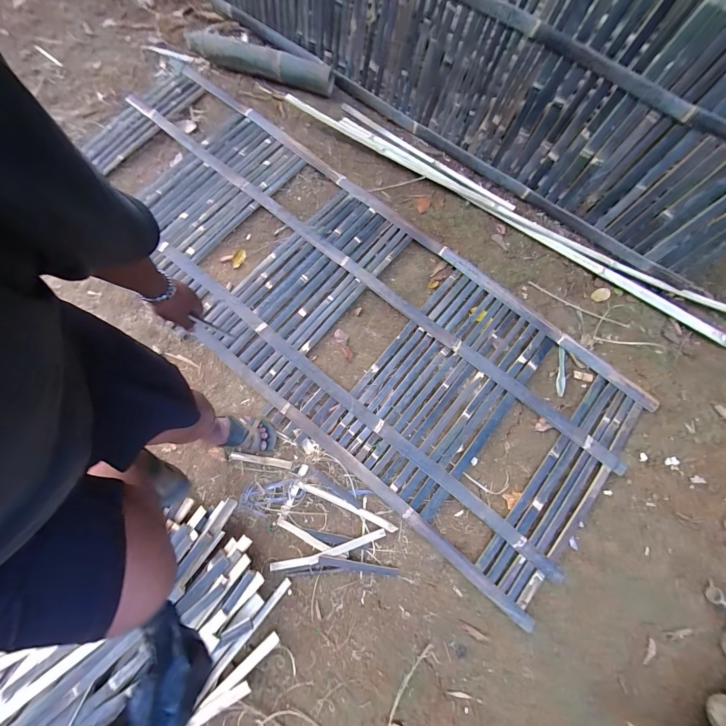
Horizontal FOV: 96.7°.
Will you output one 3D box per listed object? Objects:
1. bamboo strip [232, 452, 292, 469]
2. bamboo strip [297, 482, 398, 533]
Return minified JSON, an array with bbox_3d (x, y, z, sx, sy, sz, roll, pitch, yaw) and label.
[{"bbox_3d":[-0.344,0.331,1.098,0.210,0.009,0.025,9,76,3],"label":"bamboo strip"},{"bbox_3d":[-0.054,0.466,1.054,0.344,0.017,0.025,23,77,6],"label":"bamboo strip"}]

